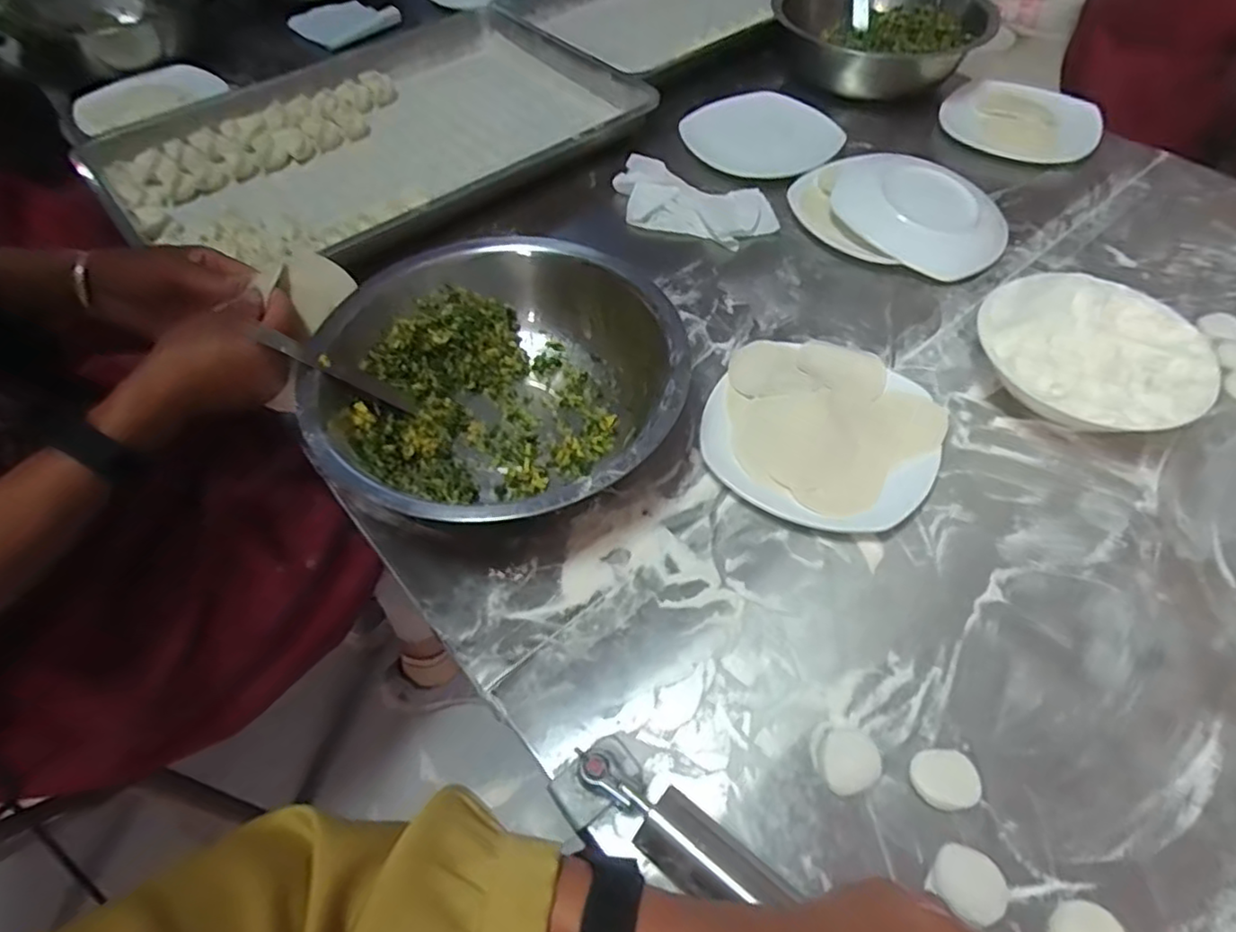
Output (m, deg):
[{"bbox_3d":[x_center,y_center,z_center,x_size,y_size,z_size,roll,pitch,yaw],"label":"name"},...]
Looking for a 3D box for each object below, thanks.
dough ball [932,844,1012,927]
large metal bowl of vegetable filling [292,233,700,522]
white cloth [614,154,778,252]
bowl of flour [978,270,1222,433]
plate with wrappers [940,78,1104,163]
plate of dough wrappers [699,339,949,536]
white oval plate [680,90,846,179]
[{"bbox_3d":[0.193,0.229,0.362,0.036,0.010,0.033,0,54,0],"label":"dough ball"},{"bbox_3d":[-0.093,-0.060,0.515,0.274,0.107,0.265,0,54,0],"label":"large metal bowl of vegetable filling"},{"bbox_3d":[0.081,-0.295,0.741,0.187,0.021,0.108,19,56,14],"label":"white cloth"},{"bbox_3d":[0.382,-0.080,0.547,0.167,0.071,0.154,-1,54,1],"label":"bowl of flour"},{"bbox_3d":[0.508,-0.436,0.838,0.180,0.027,0.159,32,60,21],"label":"plate with wrappers"},{"bbox_3d":[0.166,-0.030,0.540,0.178,0.029,0.169,0,54,0],"label":"plate of dough wrappers"},{"bbox_3d":[0.177,-0.404,0.814,0.170,0.023,0.167,-35,61,-23],"label":"white oval plate"}]

